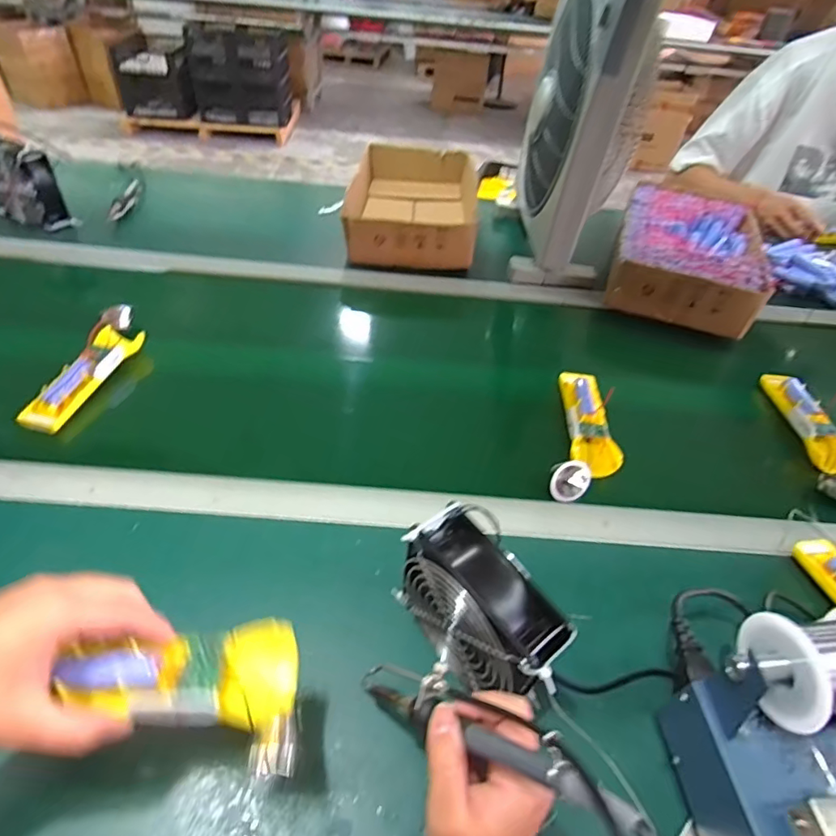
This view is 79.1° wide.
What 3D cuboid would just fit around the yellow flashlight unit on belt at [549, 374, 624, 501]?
[{"bbox_3d":[0.201,0.016,0.601,0.070,0.027,0.209,15,45,8],"label":"yellow flashlight unit on belt"}]

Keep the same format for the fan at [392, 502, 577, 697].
[{"bbox_3d":[0.041,0.150,0.381,0.059,0.122,0.130,-23,52,-27],"label":"fan"}]

